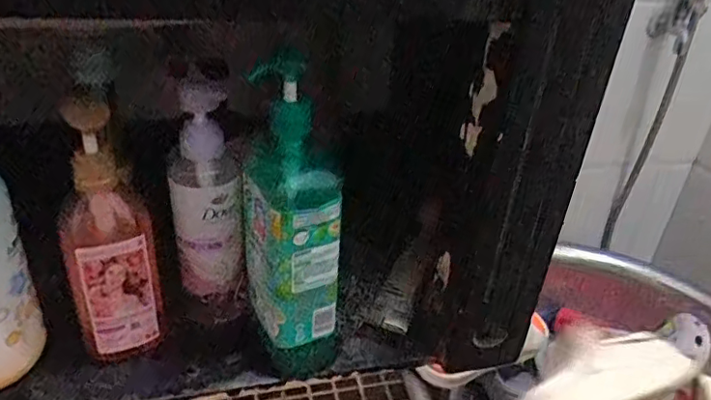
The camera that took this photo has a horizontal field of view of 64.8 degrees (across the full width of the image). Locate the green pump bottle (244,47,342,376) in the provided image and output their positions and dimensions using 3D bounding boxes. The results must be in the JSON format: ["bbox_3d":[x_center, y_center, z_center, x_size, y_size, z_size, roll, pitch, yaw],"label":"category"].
[{"bbox_3d":[-0.050,0.024,0.464,0.072,0.268,0.077,-9,34,-21],"label":"green pump bottle"}]

